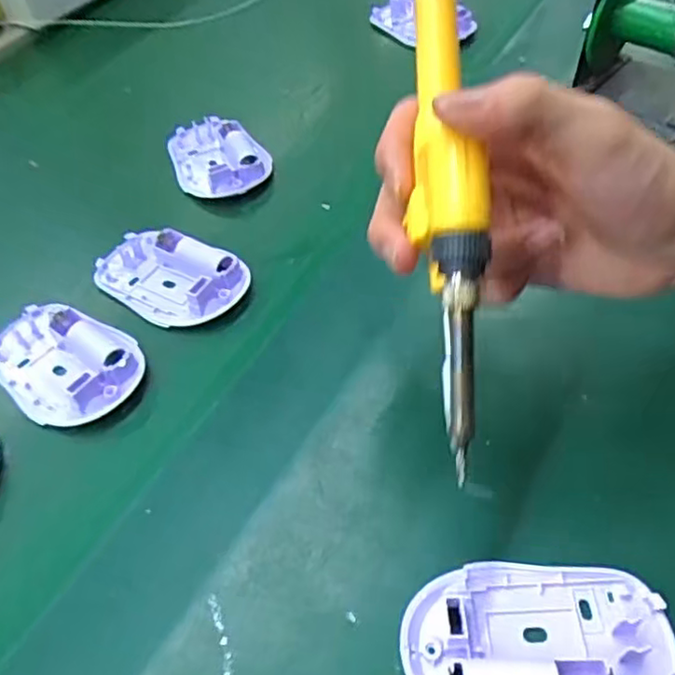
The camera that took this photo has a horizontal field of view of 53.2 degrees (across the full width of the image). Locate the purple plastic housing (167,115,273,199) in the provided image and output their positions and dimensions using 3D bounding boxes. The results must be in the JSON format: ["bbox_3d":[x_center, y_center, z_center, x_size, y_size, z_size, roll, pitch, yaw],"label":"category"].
[{"bbox_3d":[-0.083,-0.122,0.458,0.056,0.023,0.088,-24,52,-17],"label":"purple plastic housing"}]

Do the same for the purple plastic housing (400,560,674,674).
[{"bbox_3d":[0.072,0.107,0.243,0.095,0.014,0.056,-3,49,0],"label":"purple plastic housing"}]

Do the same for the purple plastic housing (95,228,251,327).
[{"bbox_3d":[-0.097,-0.037,0.379,0.088,0.019,0.051,21,54,20],"label":"purple plastic housing"}]

